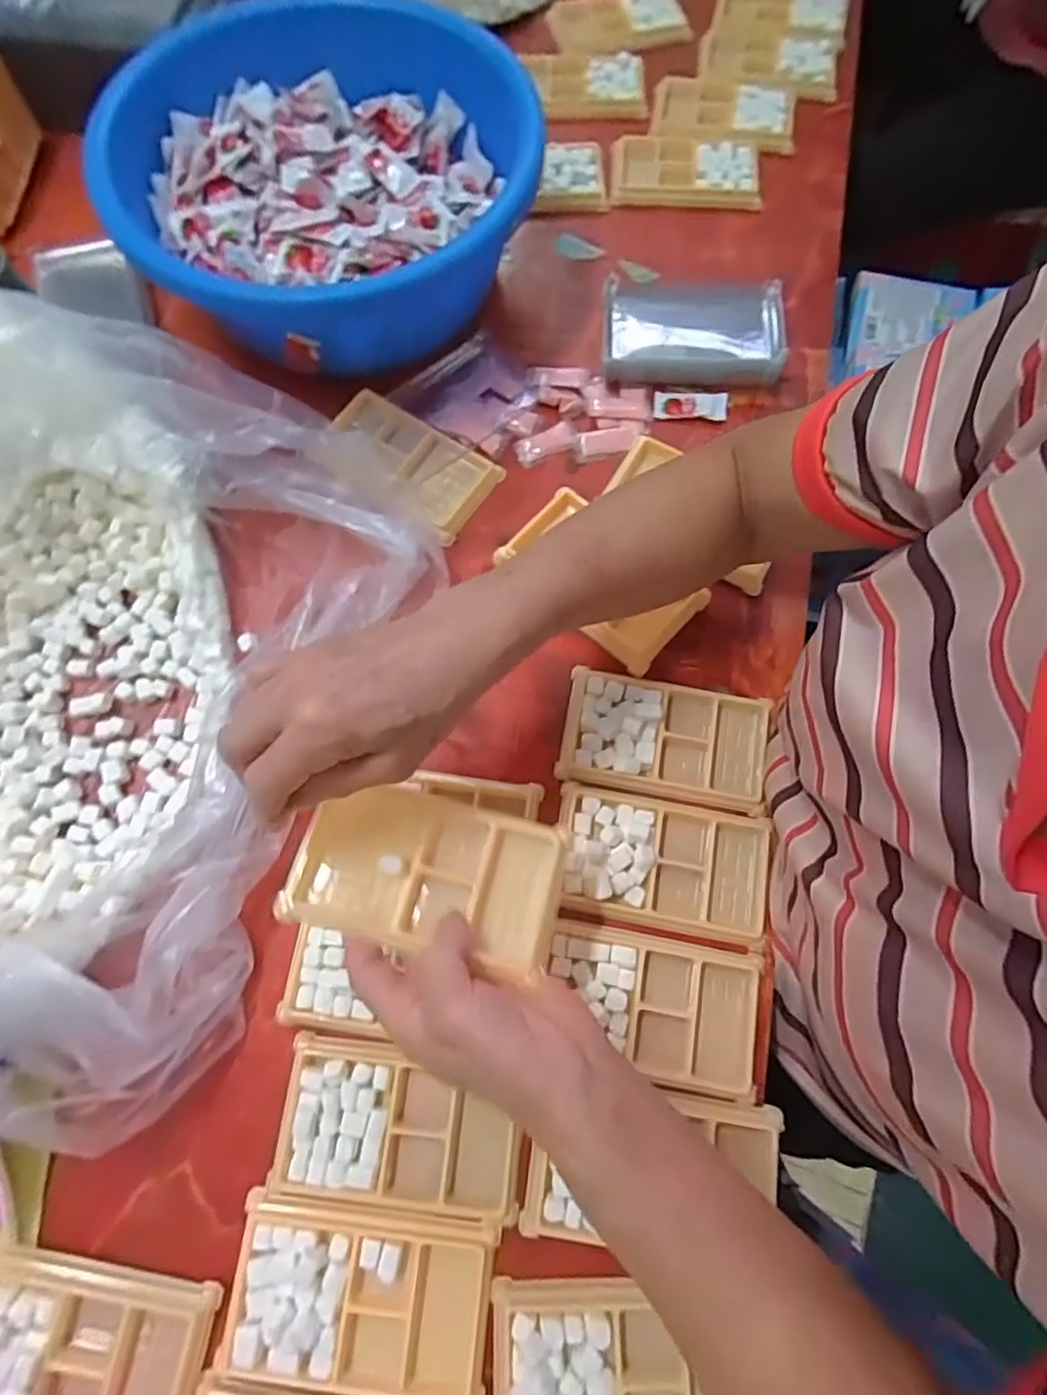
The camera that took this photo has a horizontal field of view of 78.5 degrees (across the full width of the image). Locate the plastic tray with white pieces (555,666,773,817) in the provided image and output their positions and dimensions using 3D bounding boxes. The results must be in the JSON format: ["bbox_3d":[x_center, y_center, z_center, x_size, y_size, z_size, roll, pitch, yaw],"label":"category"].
[{"bbox_3d":[0.097,0.026,0.430,0.135,0.016,0.078,10,73,3],"label":"plastic tray with white pieces"}]

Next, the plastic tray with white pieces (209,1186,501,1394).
[{"bbox_3d":[-0.087,0.316,0.338,0.137,0.012,0.079,7,73,2],"label":"plastic tray with white pieces"}]

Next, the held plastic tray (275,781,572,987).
[{"bbox_3d":[-0.051,0.090,0.335,0.139,0.019,0.076,13,71,2],"label":"held plastic tray"}]

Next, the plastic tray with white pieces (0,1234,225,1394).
[{"bbox_3d":[-0.234,0.336,0.328,0.137,0.024,0.078,11,73,4],"label":"plastic tray with white pieces"}]

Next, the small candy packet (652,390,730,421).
[{"bbox_3d":[0.136,-0.237,0.520,0.057,0.009,0.027,8,82,8],"label":"small candy packet"}]

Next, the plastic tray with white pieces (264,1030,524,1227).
[{"bbox_3d":[-0.070,0.242,0.362,0.136,0.010,0.077,7,73,2],"label":"plastic tray with white pieces"}]

